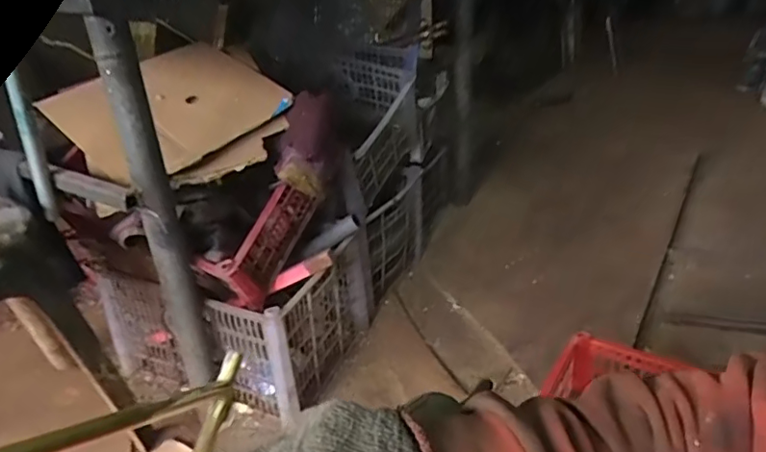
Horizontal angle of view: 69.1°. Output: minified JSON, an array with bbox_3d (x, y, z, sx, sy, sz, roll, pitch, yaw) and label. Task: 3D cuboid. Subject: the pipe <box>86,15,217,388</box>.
[{"bbox_3d":[-0.314,0.029,0.816,0.059,0.606,0.053,-13,29,-20],"label":"pipe"}]

